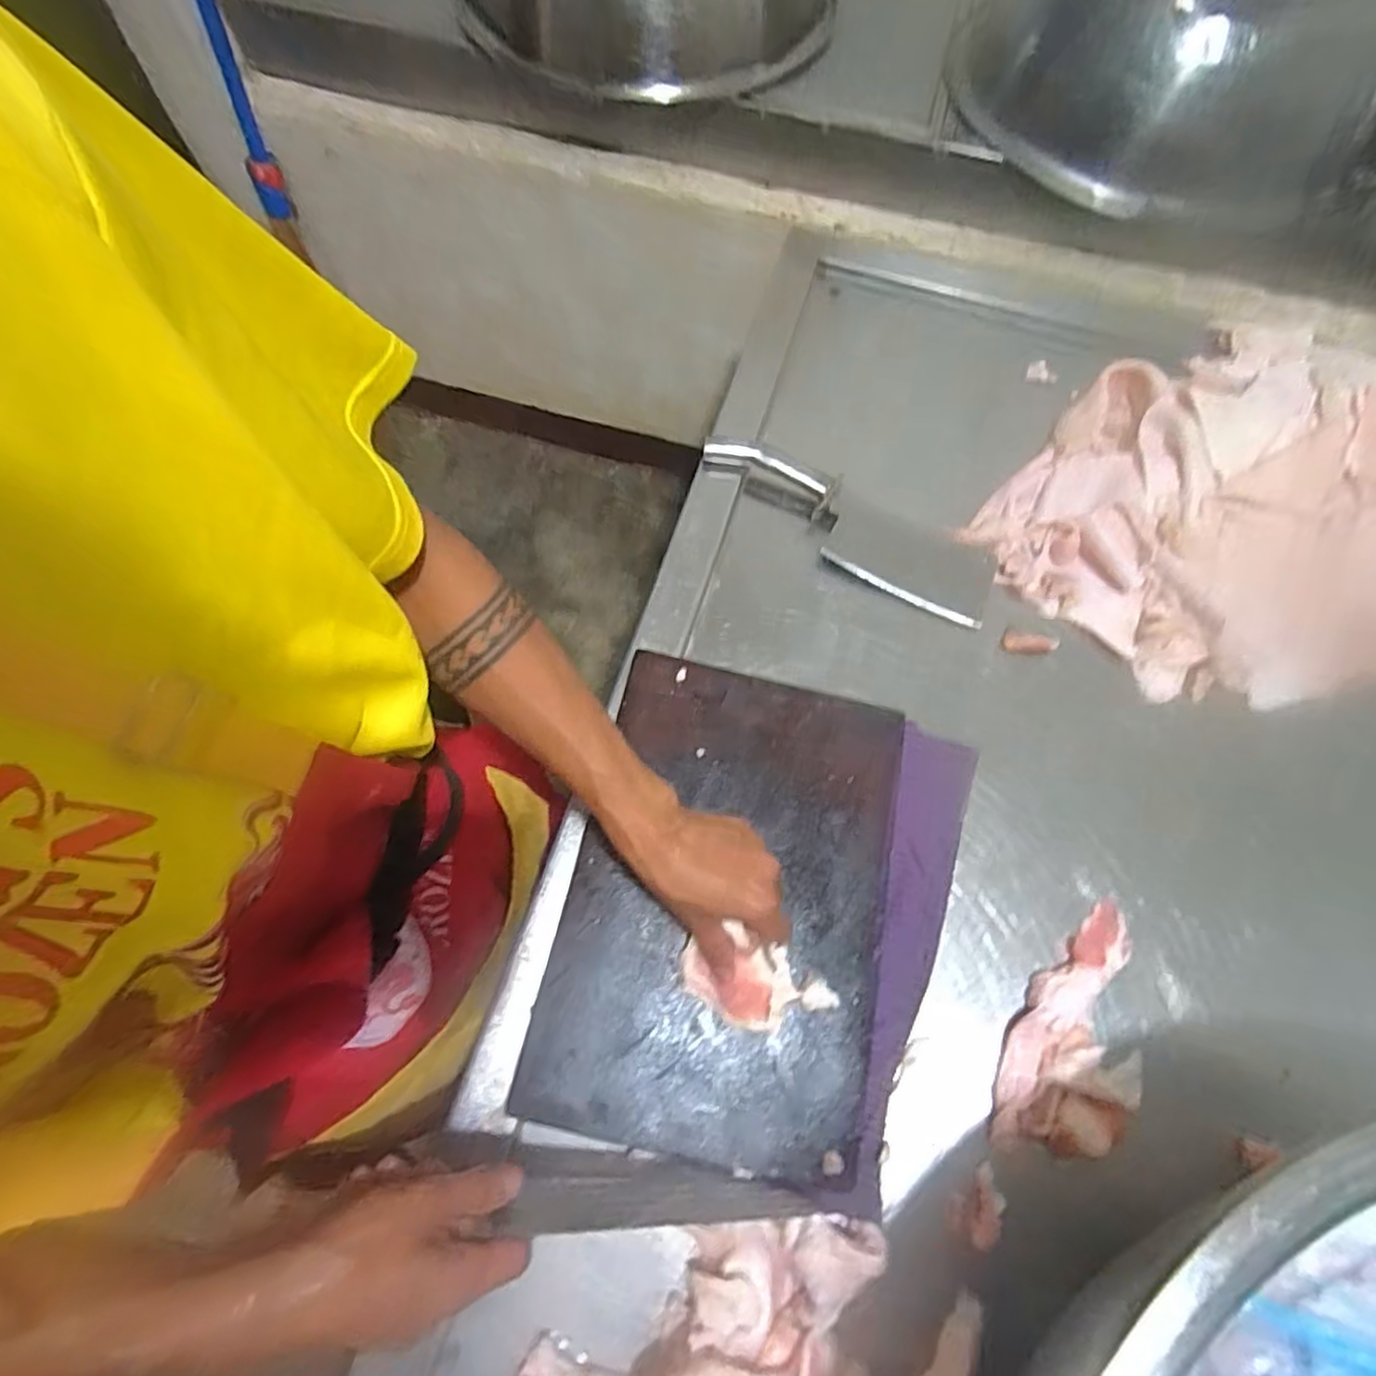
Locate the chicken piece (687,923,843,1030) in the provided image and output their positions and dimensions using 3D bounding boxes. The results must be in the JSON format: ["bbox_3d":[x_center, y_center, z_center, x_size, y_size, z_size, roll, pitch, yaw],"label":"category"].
[{"bbox_3d":[0.053,0.223,0.505,0.116,0.033,0.059,20,68,7],"label":"chicken piece"}]

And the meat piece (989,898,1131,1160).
[{"bbox_3d":[0.299,0.260,0.531,0.085,0.032,0.197,19,68,7],"label":"meat piece"}]

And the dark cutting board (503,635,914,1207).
[{"bbox_3d":[0.034,0.161,0.547,0.249,0.016,0.371,11,68,3],"label":"dark cutting board"}]

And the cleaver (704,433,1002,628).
[{"bbox_3d":[0.167,-0.176,0.709,0.325,0.039,0.088,27,69,10],"label":"cleaver"}]

